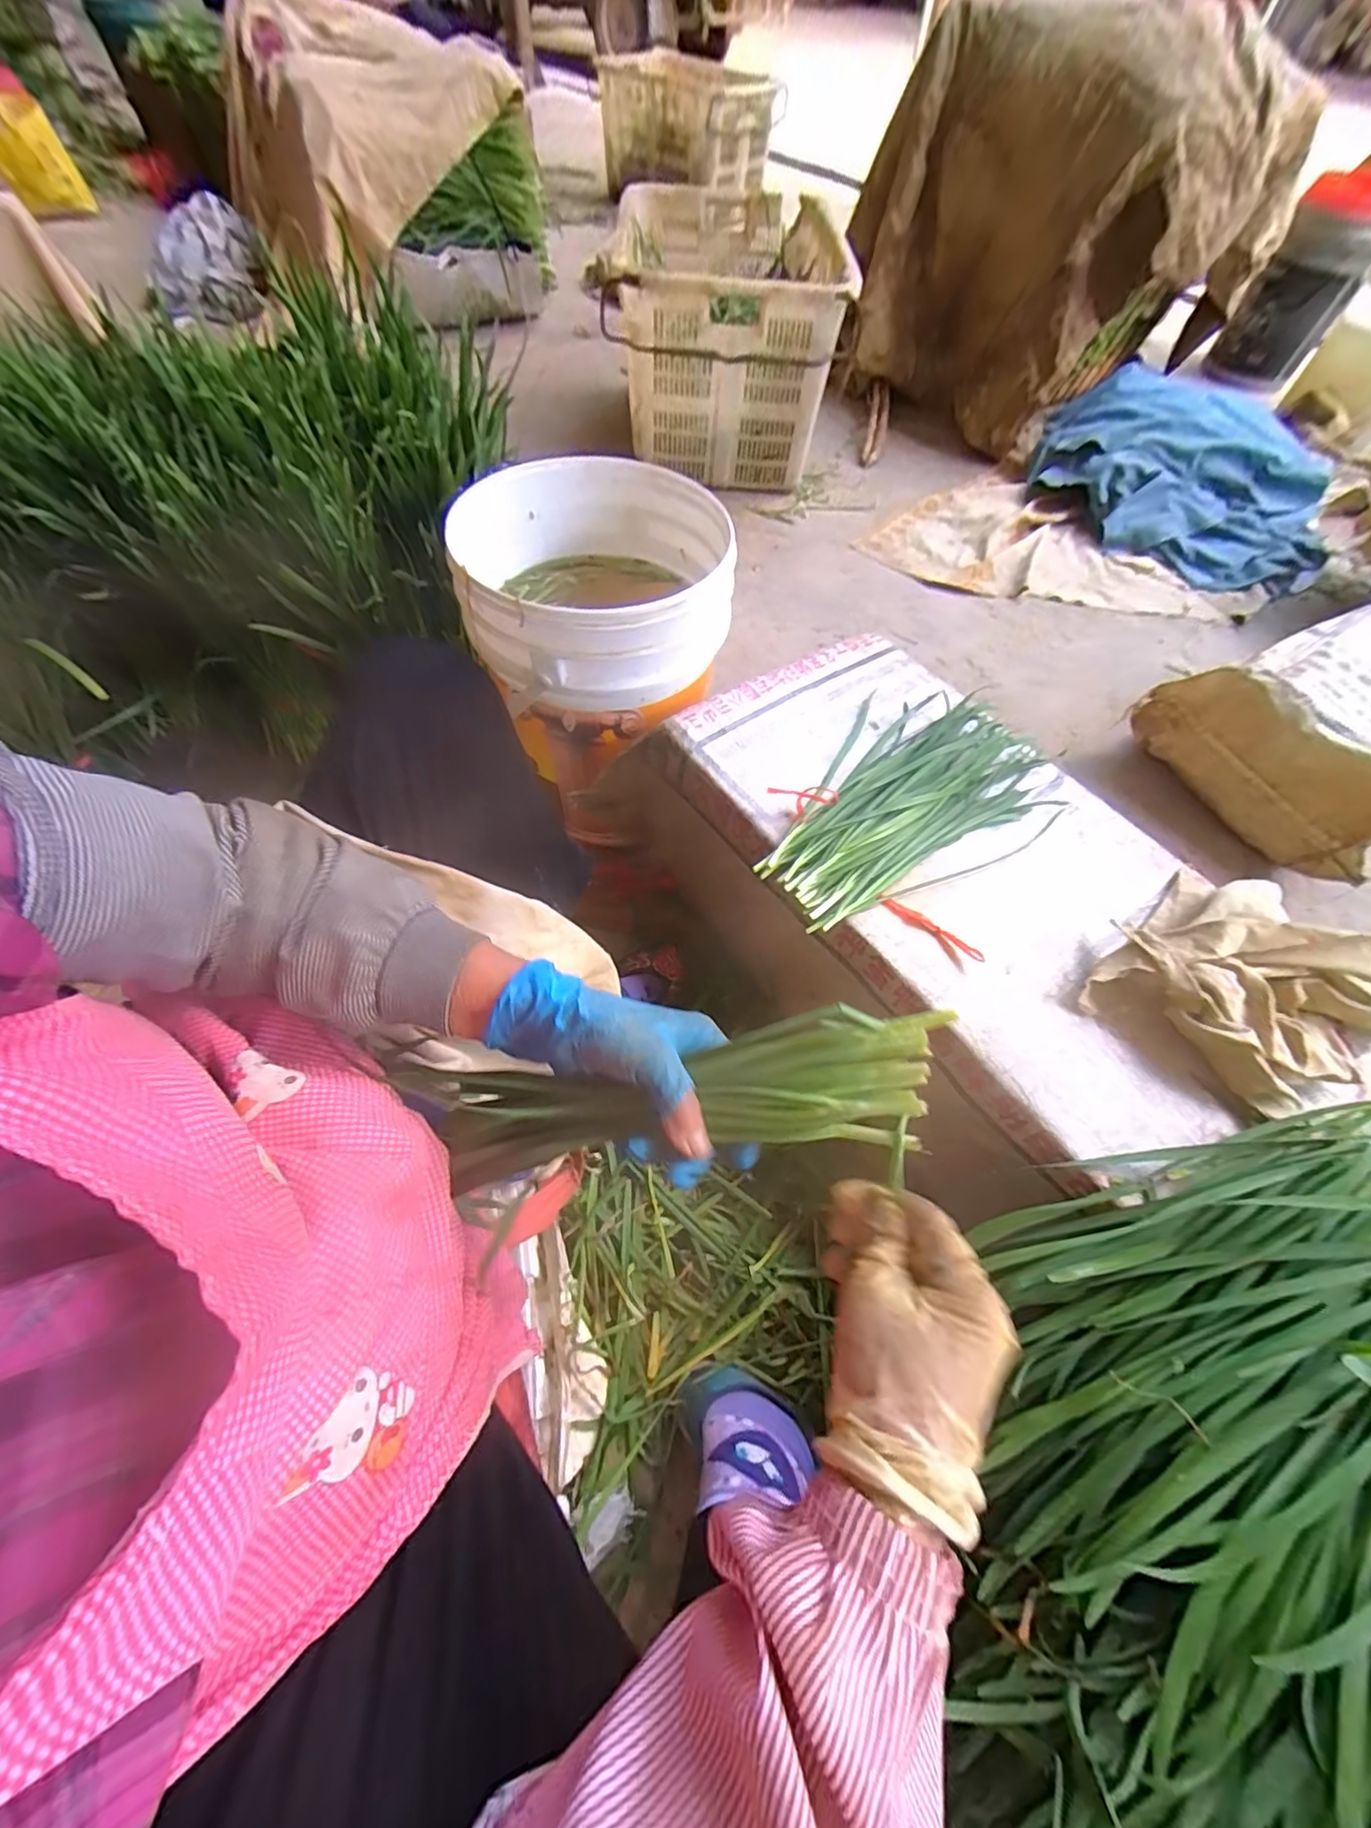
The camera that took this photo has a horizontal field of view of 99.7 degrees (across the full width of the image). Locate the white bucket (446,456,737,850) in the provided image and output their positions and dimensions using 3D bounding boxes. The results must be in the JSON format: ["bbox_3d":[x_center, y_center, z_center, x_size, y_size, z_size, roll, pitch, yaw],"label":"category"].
[{"bbox_3d":[-0.097,-0.369,0.645,0.288,0.116,0.293,-6,61,-6],"label":"white bucket"}]

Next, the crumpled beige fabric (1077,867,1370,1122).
[{"bbox_3d":[0.476,0.059,0.472,0.238,0.066,0.199,-32,67,-19],"label":"crumpled beige fabric"}]

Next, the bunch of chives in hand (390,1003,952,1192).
[{"bbox_3d":[-0.020,0.105,0.316,0.296,0.060,0.071,-12,60,13],"label":"bunch of chives in hand"}]

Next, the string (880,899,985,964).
[{"bbox_3d":[0.221,0.012,0.514,0.094,0.011,0.010,36,65,16],"label":"string"}]

